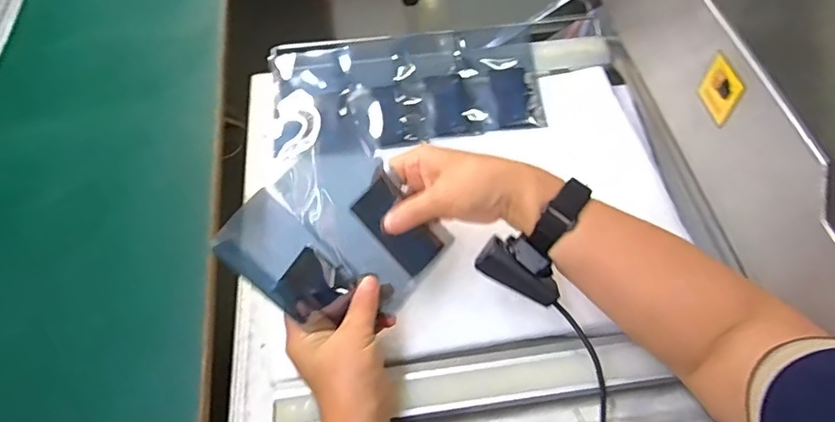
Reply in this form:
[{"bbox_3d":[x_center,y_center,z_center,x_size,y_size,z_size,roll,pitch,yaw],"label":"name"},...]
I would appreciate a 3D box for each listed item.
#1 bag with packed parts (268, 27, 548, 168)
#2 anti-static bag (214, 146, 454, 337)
[{"bbox_3d":[-0.012,-0.154,0.624,0.313,0.021,0.171,-6,57,-2],"label":"bag with packed parts"},{"bbox_3d":[-0.062,0.025,0.427,0.141,0.021,0.146,46,61,-10],"label":"anti-static bag"}]

